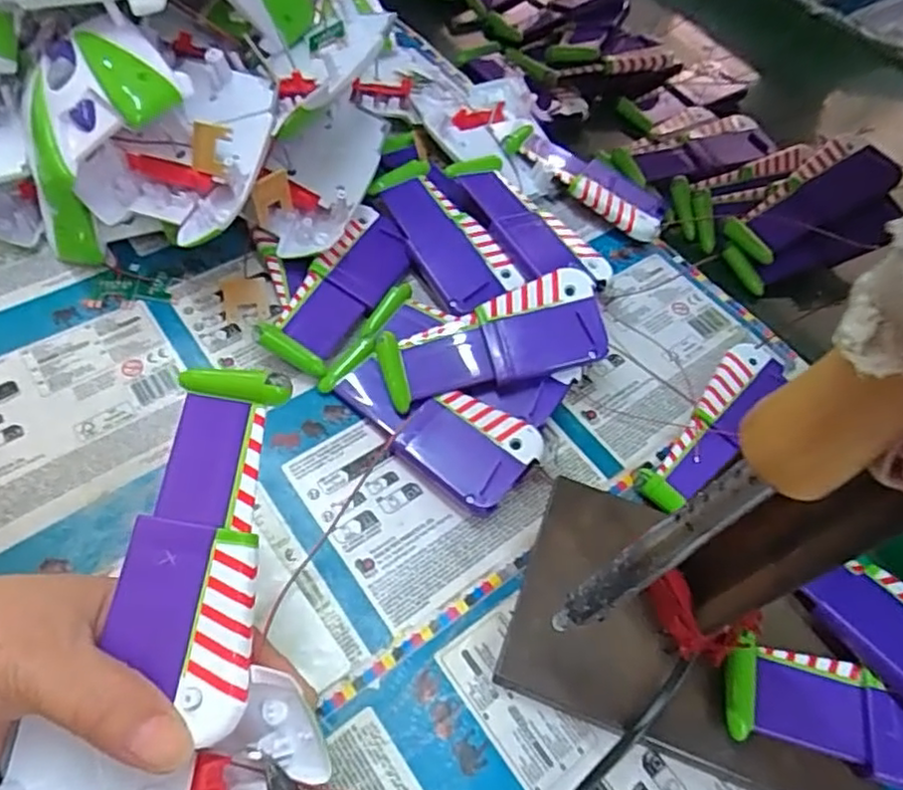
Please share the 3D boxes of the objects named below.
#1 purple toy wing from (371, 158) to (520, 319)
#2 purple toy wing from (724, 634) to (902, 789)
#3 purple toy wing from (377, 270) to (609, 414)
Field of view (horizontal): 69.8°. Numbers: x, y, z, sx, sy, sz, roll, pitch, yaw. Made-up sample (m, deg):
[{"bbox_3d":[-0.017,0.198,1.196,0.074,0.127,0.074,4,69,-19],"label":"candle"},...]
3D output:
[{"bbox_3d":[-0.007,-0.100,0.400,0.045,0.015,0.116,-27,62,-20],"label":"purple toy wing"},{"bbox_3d":[0.168,0.129,0.256,0.119,0.015,0.040,15,58,5],"label":"purple toy wing"},{"bbox_3d":[0.021,-0.030,0.345,0.117,0.009,0.050,-15,80,-2],"label":"purple toy wing"}]

